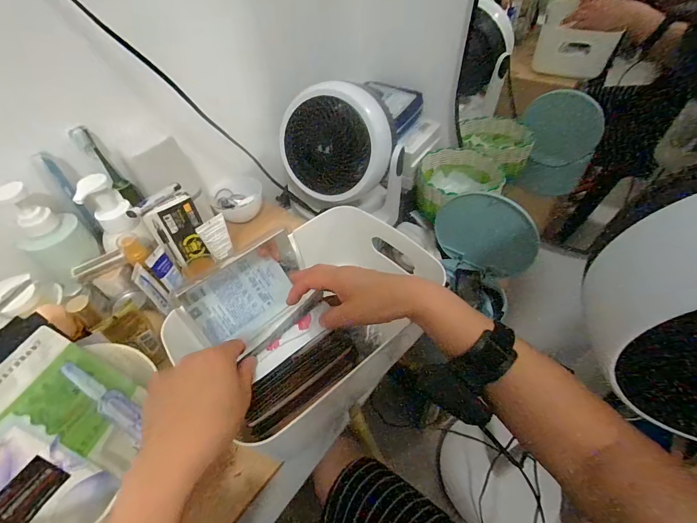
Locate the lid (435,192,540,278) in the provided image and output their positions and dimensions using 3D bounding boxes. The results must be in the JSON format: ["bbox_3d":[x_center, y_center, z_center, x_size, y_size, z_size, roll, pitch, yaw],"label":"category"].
[{"bbox_3d":[0.248,-0.051,0.654,0.013,0.155,0.206,-26,32,-27],"label":"lid"}]

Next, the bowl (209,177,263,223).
[{"bbox_3d":[-0.209,-0.118,0.670,0.094,0.050,0.076,-19,51,-12],"label":"bowl"}]

